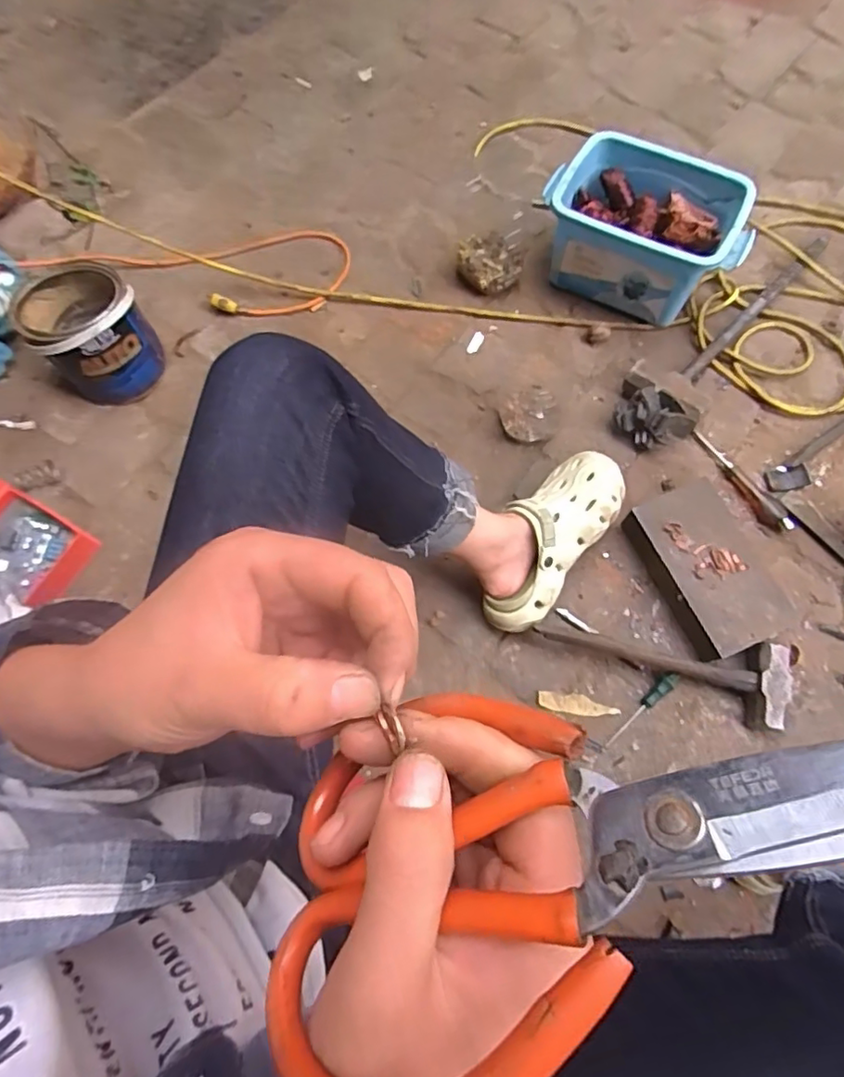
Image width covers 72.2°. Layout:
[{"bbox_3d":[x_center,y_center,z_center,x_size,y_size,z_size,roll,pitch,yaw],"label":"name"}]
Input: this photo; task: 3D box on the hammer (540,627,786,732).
[{"bbox_3d":[0.303,0.159,0.749,0.300,0.030,0.098,10,72,21],"label":"hammer"}]

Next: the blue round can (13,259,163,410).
[{"bbox_3d":[-0.508,-0.316,0.890,0.164,0.159,0.173,-41,74,-11],"label":"blue round can"}]

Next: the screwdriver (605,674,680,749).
[{"bbox_3d":[0.278,0.218,0.727,0.018,0.022,0.125,42,78,15],"label":"screwdriver"}]

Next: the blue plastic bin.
[{"bbox_3d":[0.330,-0.463,0.882,0.293,0.140,0.191,20,73,9],"label":"blue plastic bin"}]

